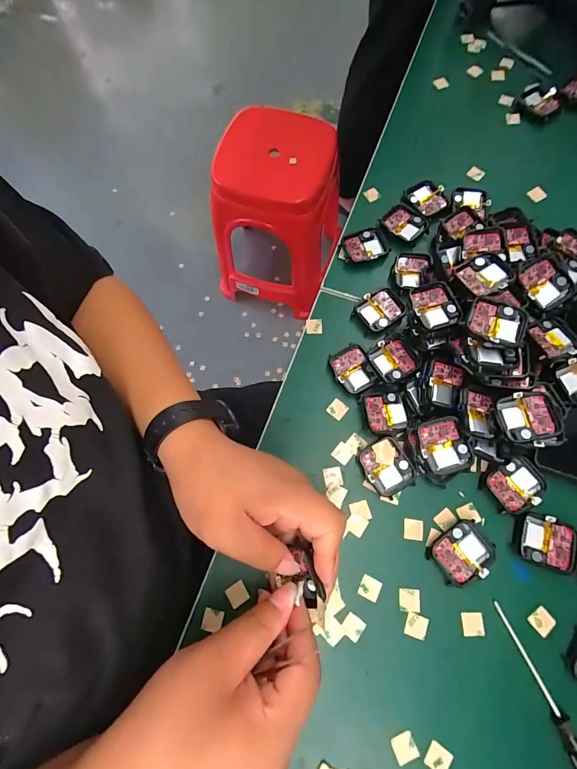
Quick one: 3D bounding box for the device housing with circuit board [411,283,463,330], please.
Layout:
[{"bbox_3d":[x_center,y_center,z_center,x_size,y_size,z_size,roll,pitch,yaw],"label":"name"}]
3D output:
[{"bbox_3d":[0.125,-0.067,0.299,0.036,0.009,0.042,-10,73,-1],"label":"device housing with circuit board"}]

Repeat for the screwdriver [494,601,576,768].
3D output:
[{"bbox_3d":[0.183,0.223,0.241,0.013,0.010,0.131,-24,73,-5],"label":"screwdriver"}]

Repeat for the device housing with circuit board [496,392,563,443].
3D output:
[{"bbox_3d":[0.193,0.026,0.278,0.044,0.011,0.038,-7,73,0],"label":"device housing with circuit board"}]

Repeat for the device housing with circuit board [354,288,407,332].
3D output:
[{"bbox_3d":[0.089,-0.072,0.340,0.041,0.011,0.036,-33,75,-8],"label":"device housing with circuit board"}]

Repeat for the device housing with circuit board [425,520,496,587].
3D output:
[{"bbox_3d":[0.136,0.132,0.274,0.046,0.013,0.036,-35,75,-9],"label":"device housing with circuit board"}]

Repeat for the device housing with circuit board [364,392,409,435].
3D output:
[{"bbox_3d":[0.087,0.025,0.308,0.036,0.007,0.037,-7,73,0],"label":"device housing with circuit board"}]

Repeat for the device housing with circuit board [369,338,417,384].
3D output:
[{"bbox_3d":[0.094,-0.021,0.316,0.038,0.014,0.038,-26,74,-6],"label":"device housing with circuit board"}]

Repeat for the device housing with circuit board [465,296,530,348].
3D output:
[{"bbox_3d":[0.164,-0.047,0.280,0.044,0.016,0.037,19,74,8],"label":"device housing with circuit board"}]

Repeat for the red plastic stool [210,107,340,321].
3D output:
[{"bbox_3d":[-0.048,-0.441,0.969,0.329,0.404,0.302,9,73,5],"label":"red plastic stool"}]

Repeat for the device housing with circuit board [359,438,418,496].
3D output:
[{"bbox_3d":[0.083,0.071,0.297,0.037,0.011,0.044,-33,74,-8],"label":"device housing with circuit board"}]

